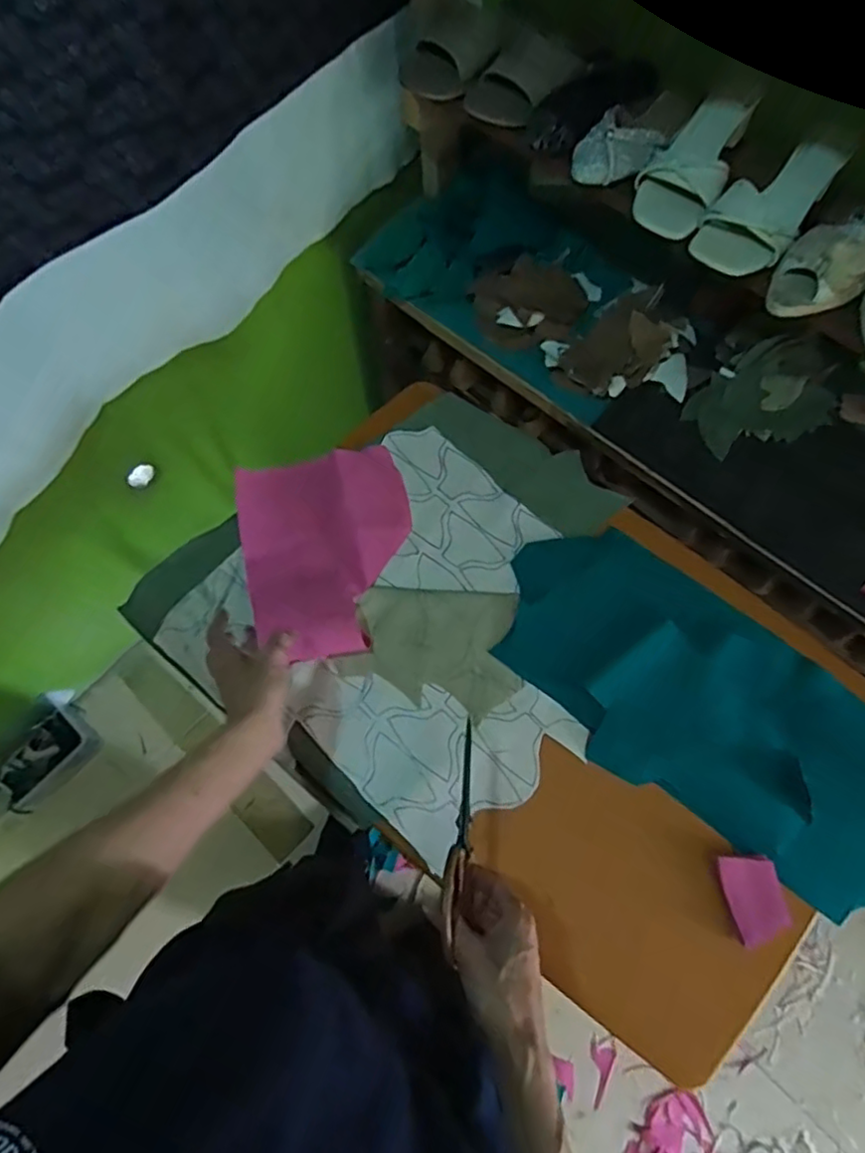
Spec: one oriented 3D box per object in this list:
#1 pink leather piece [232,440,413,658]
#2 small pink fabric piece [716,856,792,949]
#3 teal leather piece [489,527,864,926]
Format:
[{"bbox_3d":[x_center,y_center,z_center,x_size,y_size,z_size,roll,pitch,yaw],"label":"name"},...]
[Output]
[{"bbox_3d":[-0.120,-0.034,0.767,0.200,0.038,0.249,-16,70,-5],"label":"pink leather piece"},{"bbox_3d":[0.325,0.322,0.642,0.058,0.005,0.077,-12,52,4],"label":"small pink fabric piece"},{"bbox_3d":[0.299,0.138,0.705,0.494,0.032,0.226,41,76,15],"label":"teal leather piece"}]

